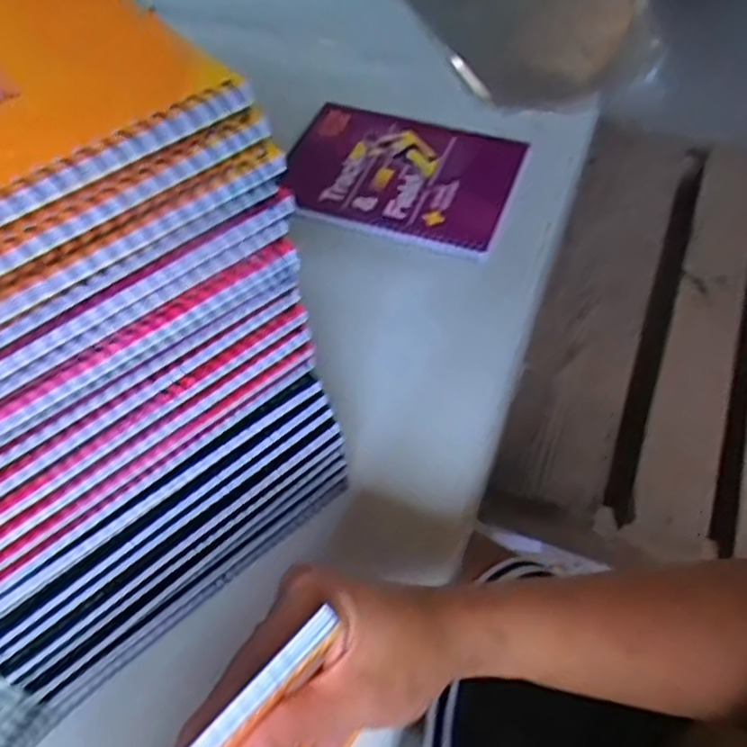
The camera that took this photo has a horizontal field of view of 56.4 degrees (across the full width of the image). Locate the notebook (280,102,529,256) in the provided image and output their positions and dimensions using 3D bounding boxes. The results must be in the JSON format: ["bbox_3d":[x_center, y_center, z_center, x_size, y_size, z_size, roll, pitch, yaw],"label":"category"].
[{"bbox_3d":[0.023,-0.174,0.588,0.186,0.007,0.156,18,57,12],"label":"notebook"}]

